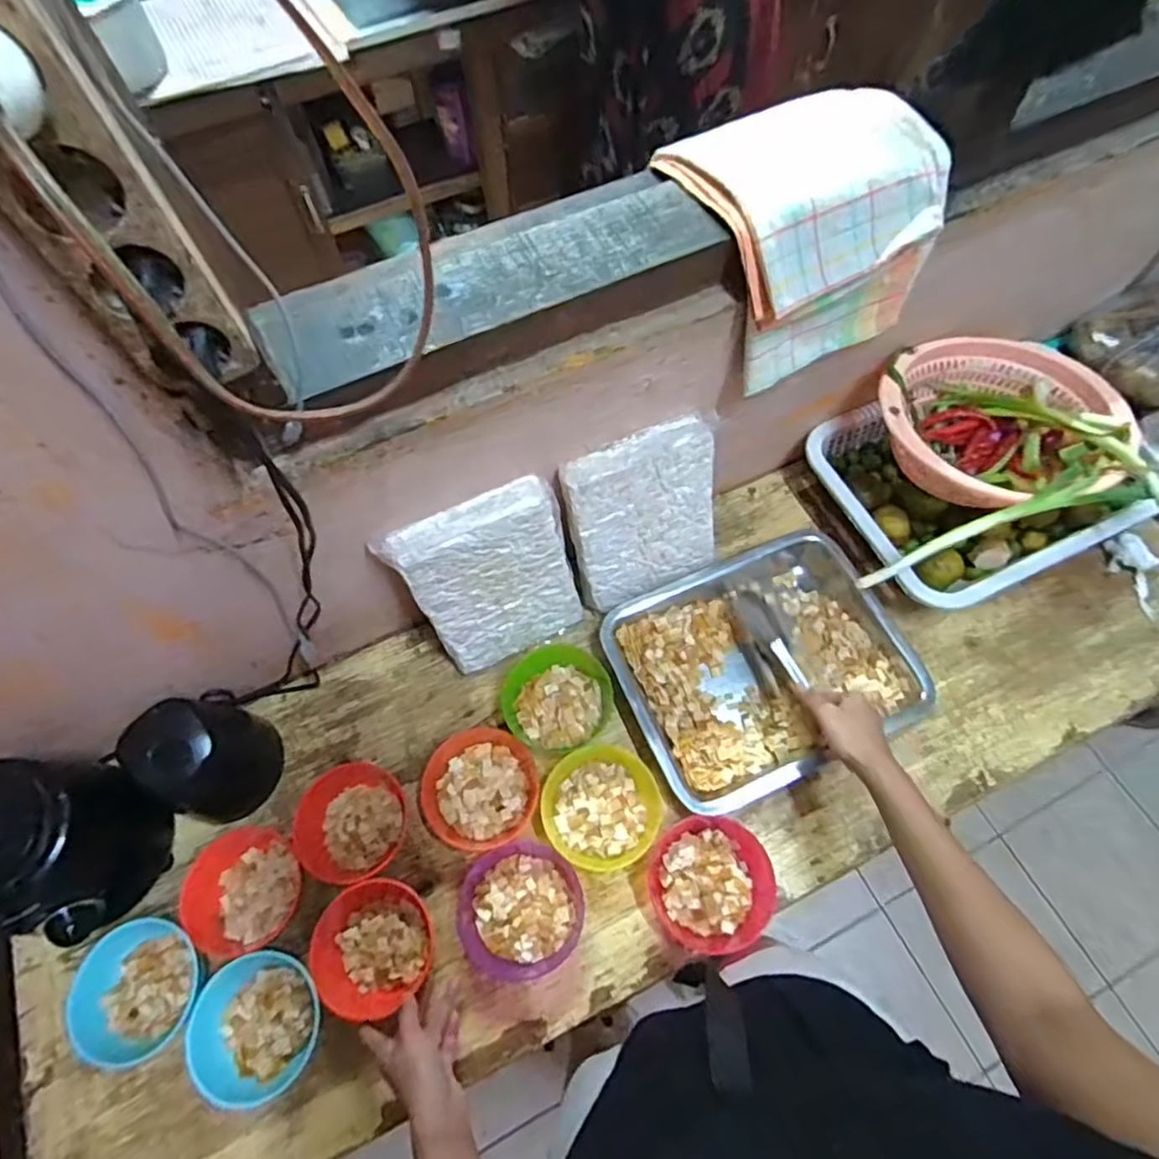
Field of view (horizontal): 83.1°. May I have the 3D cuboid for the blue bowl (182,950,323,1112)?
[{"bbox_3d":[-0.281,0.390,0.572,0.105,0.042,0.106,-1,65,1],"label":"blue bowl"}]

